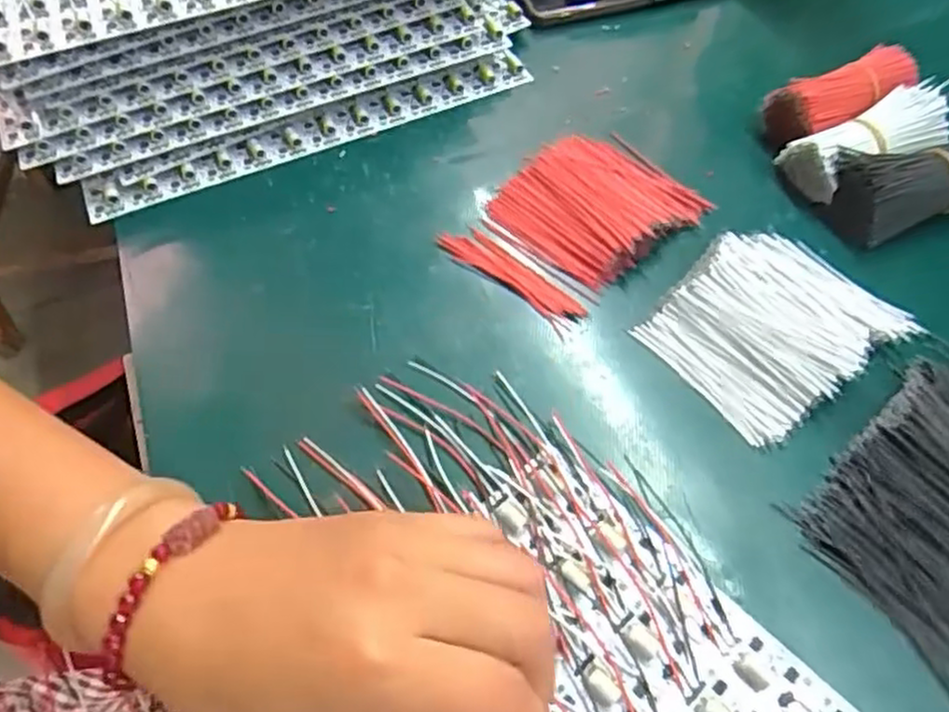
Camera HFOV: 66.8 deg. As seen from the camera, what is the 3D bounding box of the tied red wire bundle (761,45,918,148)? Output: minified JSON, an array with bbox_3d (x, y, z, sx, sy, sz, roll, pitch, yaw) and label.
[{"bbox_3d":[0.219,-0.153,0.432,0.096,0.037,0.042,-21,57,-12],"label":"tied red wire bundle"}]

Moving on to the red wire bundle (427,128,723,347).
[{"bbox_3d":[0.057,-0.079,0.404,0.124,0.021,0.093,-40,63,-22],"label":"red wire bundle"}]

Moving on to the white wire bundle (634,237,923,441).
[{"bbox_3d":[0.147,-0.018,0.353,0.107,0.021,0.088,-34,61,-19],"label":"white wire bundle"}]

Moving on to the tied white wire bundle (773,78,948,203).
[{"bbox_3d":[0.224,-0.121,0.410,0.091,0.039,0.044,-21,57,-12],"label":"tied white wire bundle"}]

